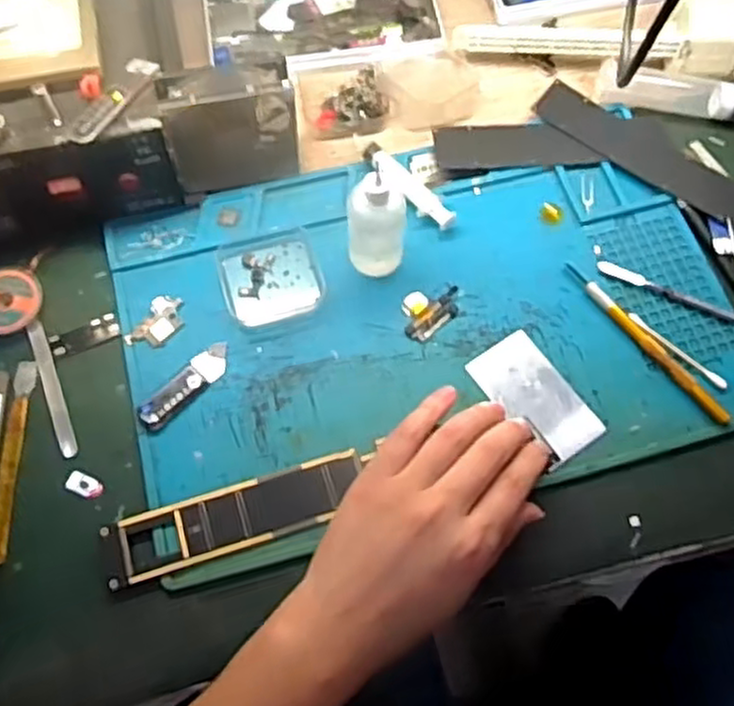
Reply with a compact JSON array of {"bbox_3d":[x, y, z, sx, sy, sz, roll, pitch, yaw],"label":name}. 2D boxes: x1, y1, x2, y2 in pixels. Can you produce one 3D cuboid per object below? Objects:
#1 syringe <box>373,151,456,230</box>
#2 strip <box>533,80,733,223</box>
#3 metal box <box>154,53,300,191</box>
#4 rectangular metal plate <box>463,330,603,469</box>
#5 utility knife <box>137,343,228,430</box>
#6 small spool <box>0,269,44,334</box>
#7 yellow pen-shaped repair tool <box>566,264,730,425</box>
[{"bbox_3d":[0.030,-0.110,0.504,0.017,0.013,0.072,-39,73,-15],"label":"syringe"},{"bbox_3d":[0.196,-0.141,0.520,0.166,0.009,0.037,37,72,14],"label":"strip"},{"bbox_3d":[-0.085,-0.143,0.475,0.079,0.088,0.033,-10,68,-5],"label":"metal box"},{"bbox_3d":[0.102,0.026,0.447,0.044,0.004,0.079,-32,69,-15],"label":"rectangular metal plate"},{"bbox_3d":[-0.110,0.019,0.452,0.066,0.005,0.019,-41,74,-15],"label":"utility knife"},{"bbox_3d":[-0.227,-0.032,0.466,0.044,0.009,0.042,0,68,0],"label":"small spool"},{"bbox_3d":[0.173,-0.008,0.465,0.010,0.008,0.133,-36,72,-14],"label":"yellow pen-shaped repair tool"}]

